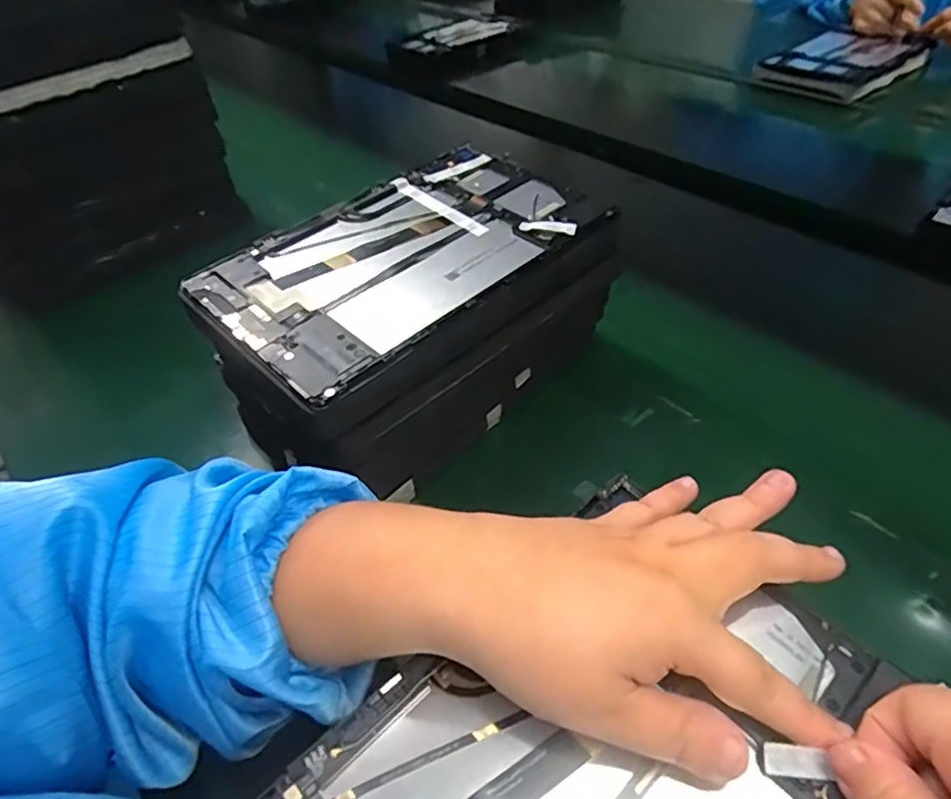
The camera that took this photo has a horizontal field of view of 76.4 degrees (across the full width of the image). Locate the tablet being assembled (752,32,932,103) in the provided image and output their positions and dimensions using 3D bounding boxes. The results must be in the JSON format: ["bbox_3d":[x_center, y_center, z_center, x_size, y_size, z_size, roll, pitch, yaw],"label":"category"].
[{"bbox_3d":[0.540,-0.498,0.881,0.264,0.030,0.156,-34,51,-25],"label":"tablet being assembled"}]

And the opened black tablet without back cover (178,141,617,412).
[{"bbox_3d":[-0.040,-0.094,0.370,0.237,0.008,0.138,-37,54,-27],"label":"opened black tablet without back cover"}]

